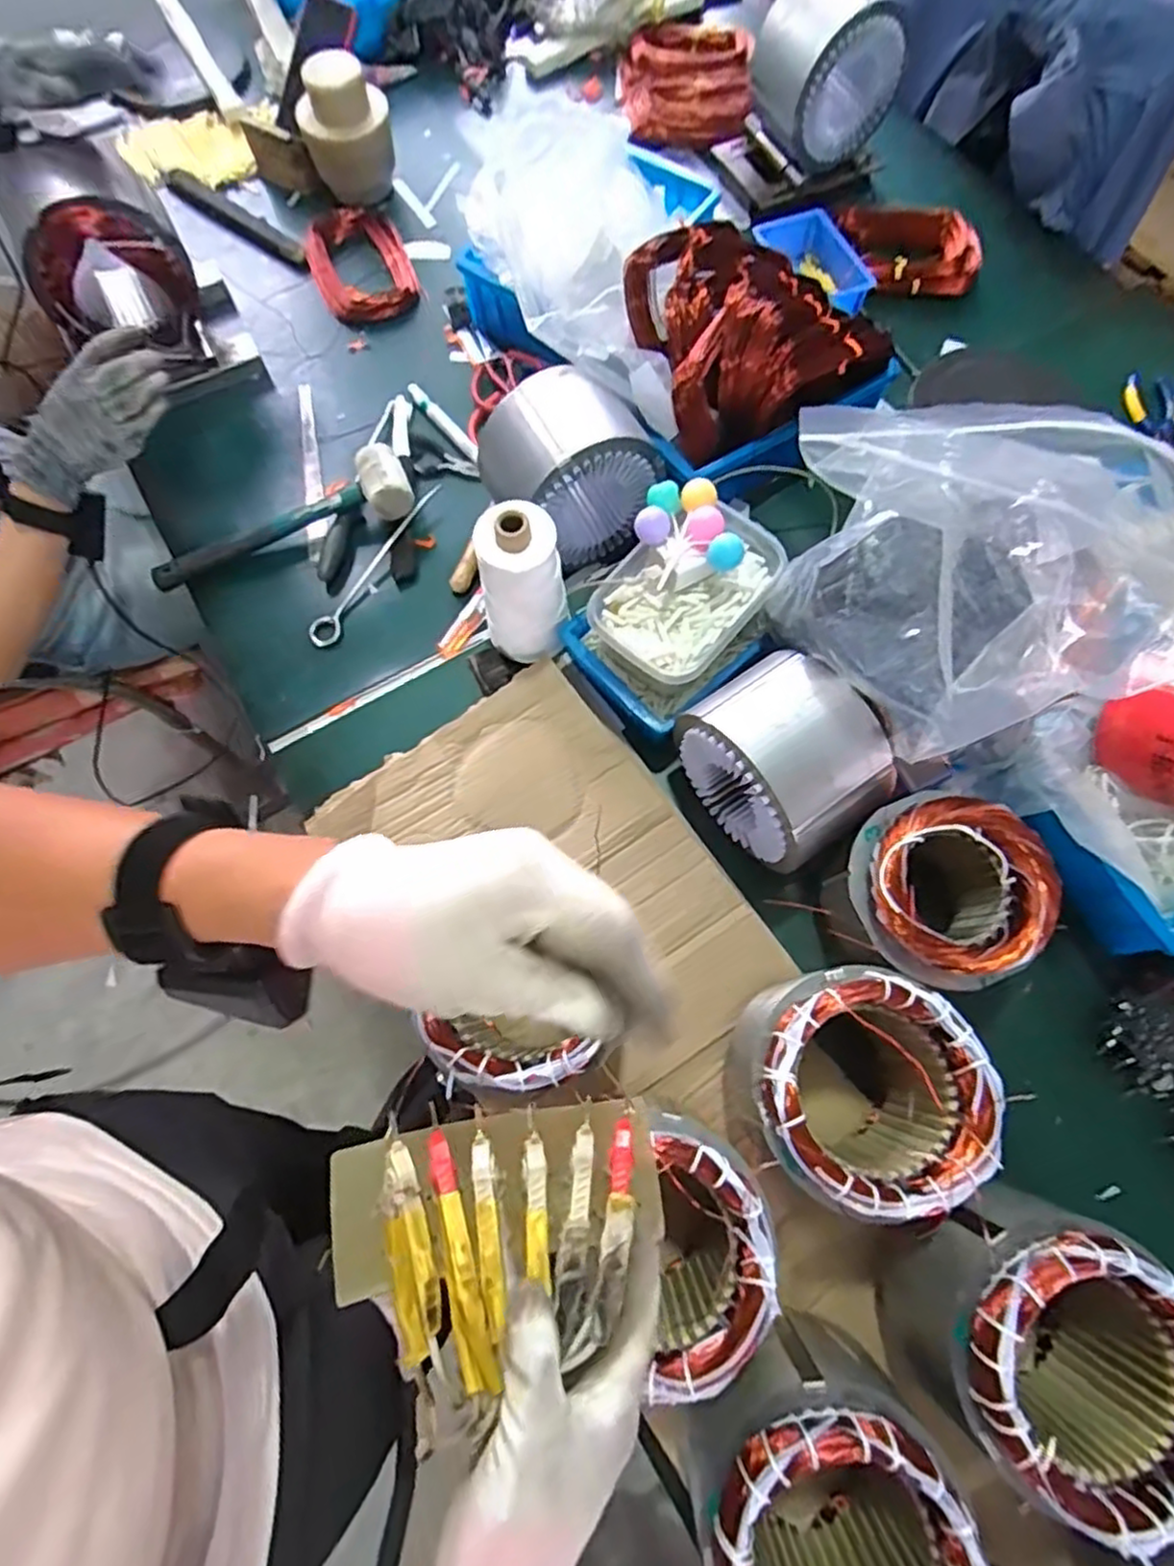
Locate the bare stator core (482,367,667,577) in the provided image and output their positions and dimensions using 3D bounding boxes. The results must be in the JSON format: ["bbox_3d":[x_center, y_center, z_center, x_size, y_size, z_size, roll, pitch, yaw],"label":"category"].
[{"bbox_3d":[-0.023,-0.306,0.681,0.137,0.161,0.119,-34,74,-11],"label":"bare stator core"}]

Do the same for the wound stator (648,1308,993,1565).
[{"bbox_3d":[0.142,0.434,0.427,0.133,0.171,0.137,0,71,0],"label":"wound stator"}]

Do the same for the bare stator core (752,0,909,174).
[{"bbox_3d":[0.296,-0.863,0.835,0.150,0.149,0.092,-26,73,-8],"label":"bare stator core"}]

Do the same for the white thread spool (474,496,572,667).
[{"bbox_3d":[-0.058,-0.173,0.627,0.081,0.156,0.069,-10,71,-3],"label":"white thread spool"}]

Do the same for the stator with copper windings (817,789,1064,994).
[{"bbox_3d":[0.272,0.091,0.558,0.128,0.137,0.139,0,71,0],"label":"stator with copper windings"}]

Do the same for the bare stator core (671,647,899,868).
[{"bbox_3d":[0.161,-0.013,0.586,0.112,0.144,0.157,-34,74,-11],"label":"bare stator core"}]

